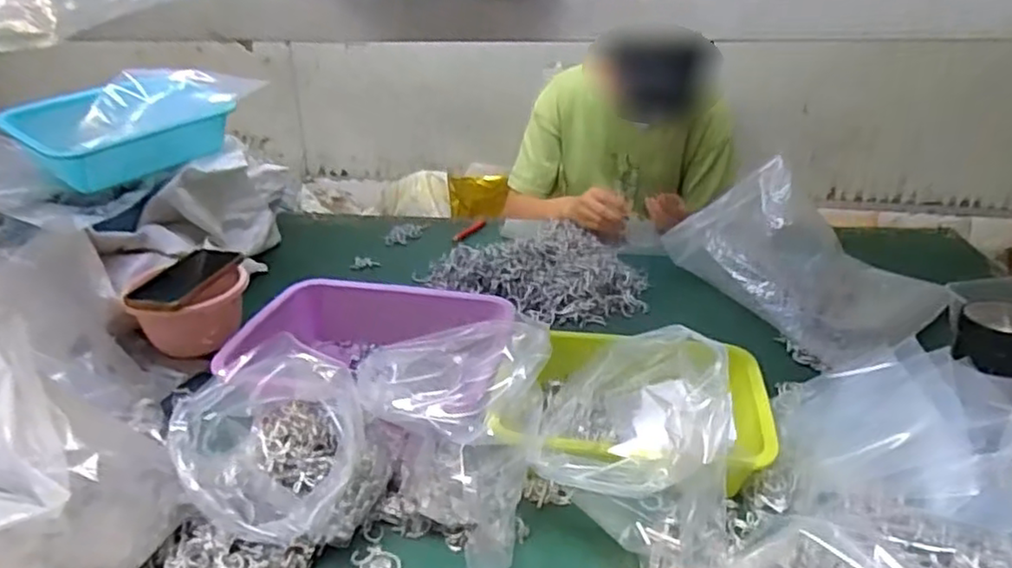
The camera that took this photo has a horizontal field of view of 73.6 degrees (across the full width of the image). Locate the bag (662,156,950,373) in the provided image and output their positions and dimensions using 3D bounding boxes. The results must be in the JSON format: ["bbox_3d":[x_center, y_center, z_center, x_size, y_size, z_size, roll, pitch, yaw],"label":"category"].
[{"bbox_3d":[0.424,-0.049,0.950,0.245,0.160,0.305,-16,32,-27],"label":"bag"}]

